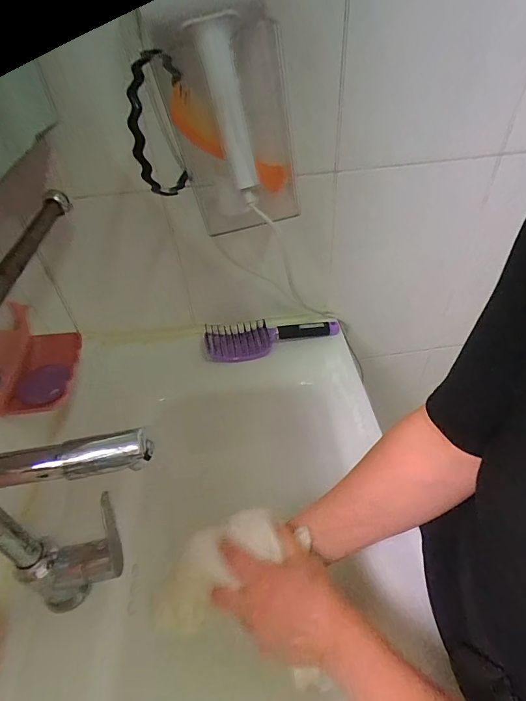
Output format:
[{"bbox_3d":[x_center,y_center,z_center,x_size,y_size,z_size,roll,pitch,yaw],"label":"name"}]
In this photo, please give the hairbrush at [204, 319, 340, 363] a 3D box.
[{"bbox_3d":[0.017,-0.026,0.689,0.241,0.040,0.077,-11,44,-7],"label":"hairbrush"}]

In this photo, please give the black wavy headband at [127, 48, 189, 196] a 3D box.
[{"bbox_3d":[-0.102,-0.223,0.387,0.021,0.127,0.114,12,39,12],"label":"black wavy headband"}]

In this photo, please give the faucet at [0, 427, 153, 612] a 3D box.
[{"bbox_3d":[-0.159,0.157,0.347,0.169,0.254,0.052,-12,44,-8],"label":"faucet"}]

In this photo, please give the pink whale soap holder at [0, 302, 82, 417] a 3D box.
[{"bbox_3d":[-0.283,0.009,0.465,0.083,0.073,0.143,-7,44,-3],"label":"pink whale soap holder"}]

